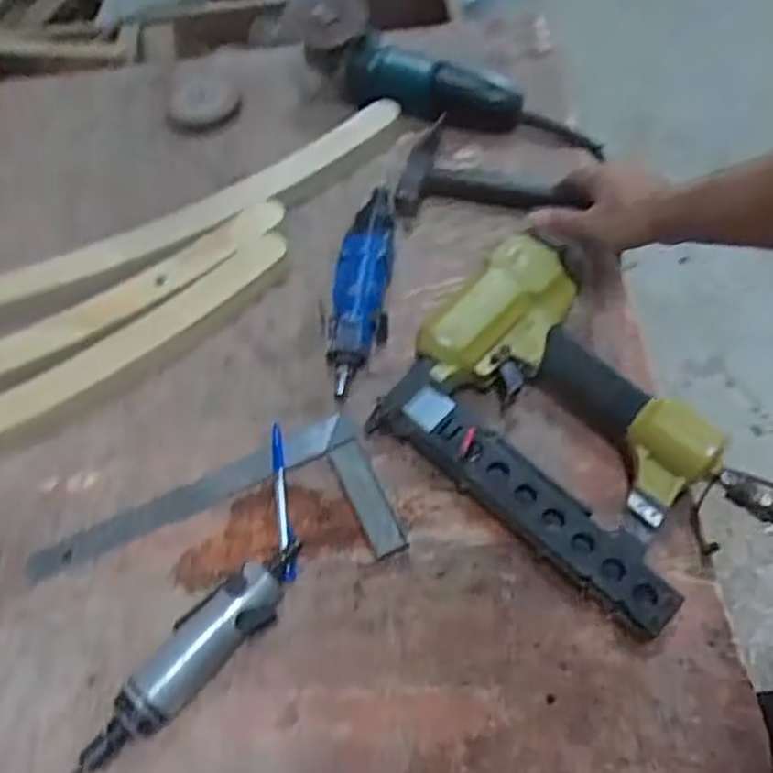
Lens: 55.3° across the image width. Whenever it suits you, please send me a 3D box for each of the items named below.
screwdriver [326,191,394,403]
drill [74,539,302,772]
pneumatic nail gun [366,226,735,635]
[{"bbox_3d":[-0.023,-0.100,0.713,0.057,0.048,0.228,3,60,5],"label":"screwdriver"},{"bbox_3d":[-0.167,0.216,0.546,0.264,0.039,0.048,-41,66,-19],"label":"drill"},{"bbox_3d":[0.153,0.026,0.618,0.273,0.073,0.210,34,67,20],"label":"pneumatic nail gun"}]

